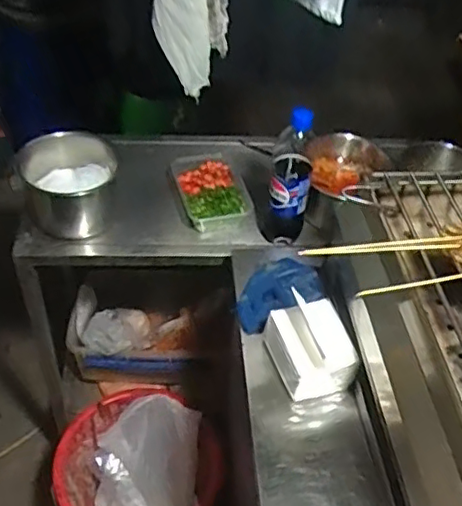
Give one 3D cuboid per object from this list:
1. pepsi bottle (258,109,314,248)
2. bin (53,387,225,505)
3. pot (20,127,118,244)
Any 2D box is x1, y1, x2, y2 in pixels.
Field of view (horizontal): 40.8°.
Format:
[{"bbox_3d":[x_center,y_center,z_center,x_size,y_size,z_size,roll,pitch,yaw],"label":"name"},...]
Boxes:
[{"bbox_3d":[0.085,-0.105,0.965,0.074,0.250,0.085,7,45,5],"label":"pepsi bottle"},{"bbox_3d":[-0.190,0.488,1.286,0.286,0.264,0.308,1,44,-1],"label":"bin"},{"bbox_3d":[-0.267,-0.104,1.032,0.138,0.127,0.169,-5,45,-8],"label":"pot"}]

